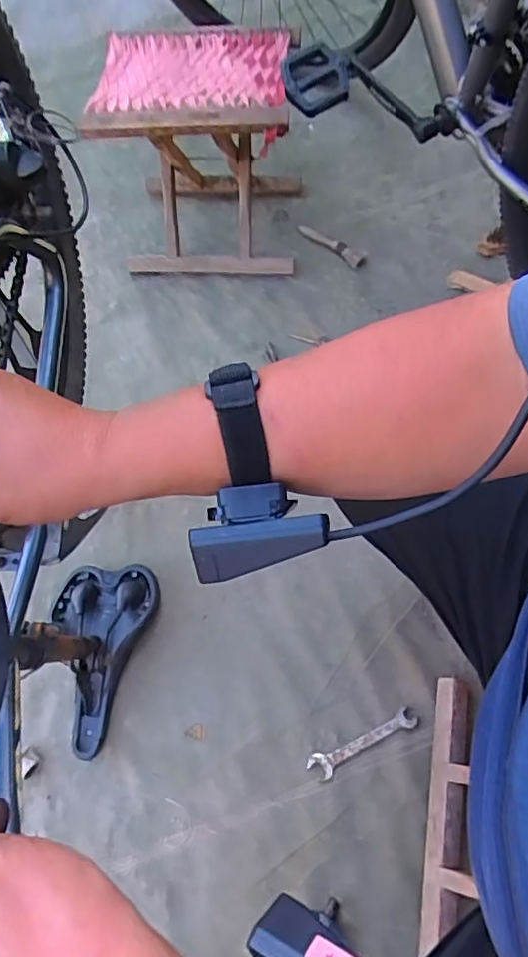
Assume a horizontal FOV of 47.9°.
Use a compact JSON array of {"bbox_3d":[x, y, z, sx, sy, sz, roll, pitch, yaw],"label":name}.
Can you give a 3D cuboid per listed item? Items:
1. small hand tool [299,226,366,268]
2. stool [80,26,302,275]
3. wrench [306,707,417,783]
[{"bbox_3d":[0.129,-0.439,1.119,0.166,0.016,0.038,38,74,21],"label":"small hand tool"},{"bbox_3d":[-0.103,-0.561,1.068,0.317,0.333,0.263,2,65,7],"label":"stool"},{"bbox_3d":[0.126,0.335,0.756,0.147,0.004,0.030,-29,65,-2],"label":"wrench"}]

